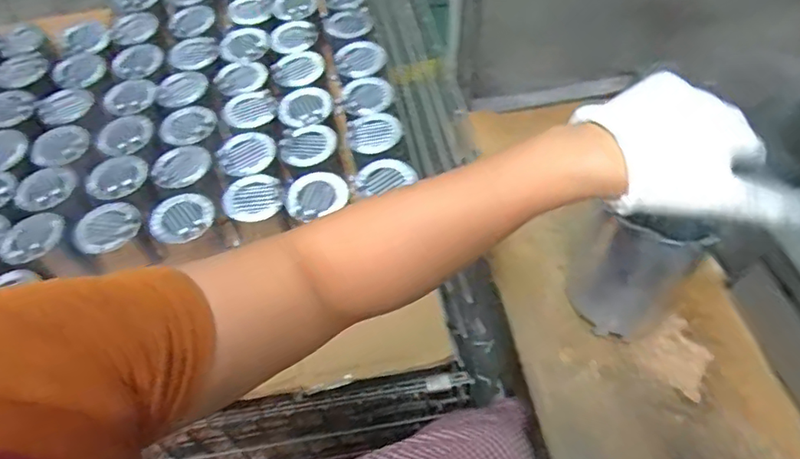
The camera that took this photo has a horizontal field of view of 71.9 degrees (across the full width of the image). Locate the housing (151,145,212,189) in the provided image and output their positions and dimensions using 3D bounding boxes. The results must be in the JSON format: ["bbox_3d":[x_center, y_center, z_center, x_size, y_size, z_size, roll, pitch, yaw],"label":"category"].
[{"bbox_3d":[-0.343,-0.102,0.862,0.089,0.019,0.076,-28,58,-14],"label":"housing"}]

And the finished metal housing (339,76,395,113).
[{"bbox_3d":[-0.057,-0.227,0.936,0.099,0.023,0.074,-24,58,-12],"label":"finished metal housing"}]

